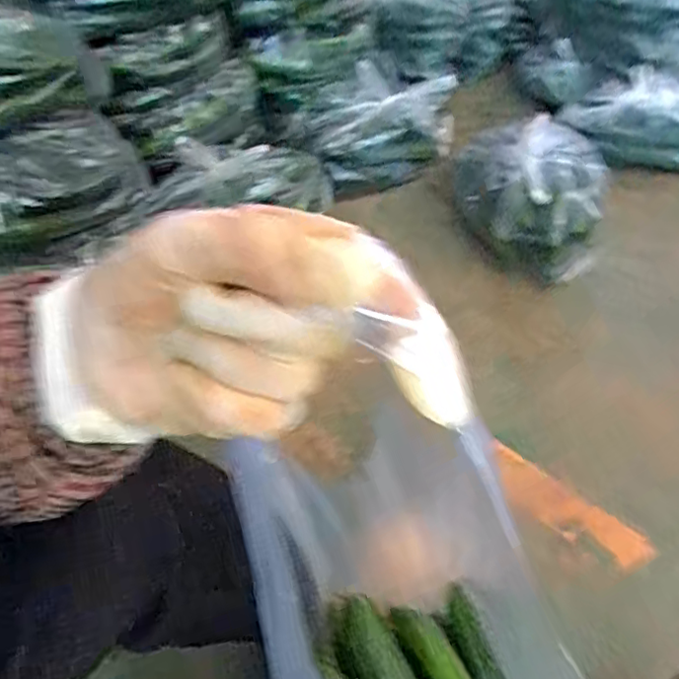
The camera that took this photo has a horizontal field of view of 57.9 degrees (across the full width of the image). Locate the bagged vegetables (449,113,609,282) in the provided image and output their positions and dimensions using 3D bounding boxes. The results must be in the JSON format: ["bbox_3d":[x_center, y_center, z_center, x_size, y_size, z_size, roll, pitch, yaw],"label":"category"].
[{"bbox_3d":[0.343,-0.267,1.126,0.248,0.170,0.300,6,46,9],"label":"bagged vegetables"}]

